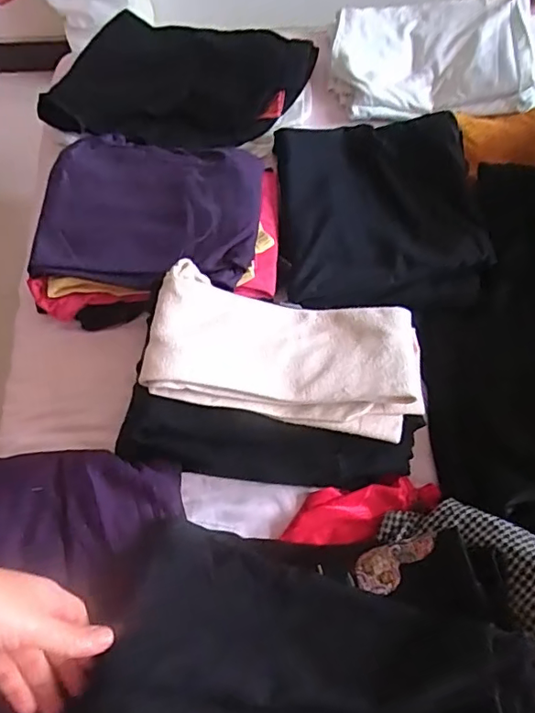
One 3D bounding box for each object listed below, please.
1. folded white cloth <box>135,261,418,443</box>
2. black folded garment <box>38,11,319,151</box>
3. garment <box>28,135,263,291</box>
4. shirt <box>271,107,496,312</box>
[{"bbox_3d":[0.018,-0.007,0.489,0.243,0.050,0.123,8,63,4],"label":"folded white cloth"},{"bbox_3d":[-0.112,-0.371,0.714,0.301,0.043,0.234,15,64,7],"label":"black folded garment"},{"bbox_3d":[-0.132,-0.166,0.602,0.241,0.029,0.228,-2,58,3],"label":"garment"},{"bbox_3d":[0.128,-0.166,0.626,0.225,0.044,0.289,-4,66,3],"label":"shirt"}]

